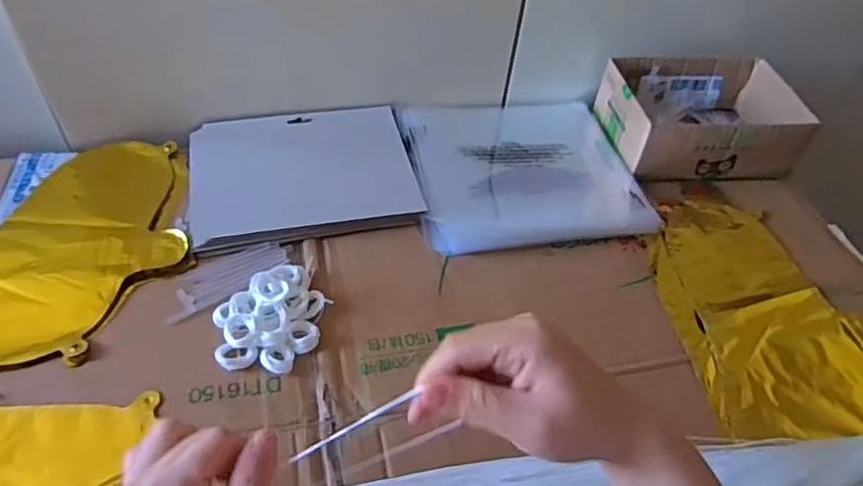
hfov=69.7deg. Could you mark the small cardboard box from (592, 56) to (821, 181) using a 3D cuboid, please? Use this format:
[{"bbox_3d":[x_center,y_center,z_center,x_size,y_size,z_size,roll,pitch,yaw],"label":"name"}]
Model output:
[{"bbox_3d":[0.282,-0.133,0.656,0.188,0.065,0.144,-3,49,-9],"label":"small cardboard box"}]

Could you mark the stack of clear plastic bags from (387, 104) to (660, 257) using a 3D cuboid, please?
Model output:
[{"bbox_3d":[0.091,-0.082,0.629,0.224,0.017,0.213,-5,49,-10],"label":"stack of clear plastic bags"}]

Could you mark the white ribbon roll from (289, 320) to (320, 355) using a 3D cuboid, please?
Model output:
[{"bbox_3d":[-0.097,0.071,0.473,0.022,0.012,0.026,-10,51,-15],"label":"white ribbon roll"}]

